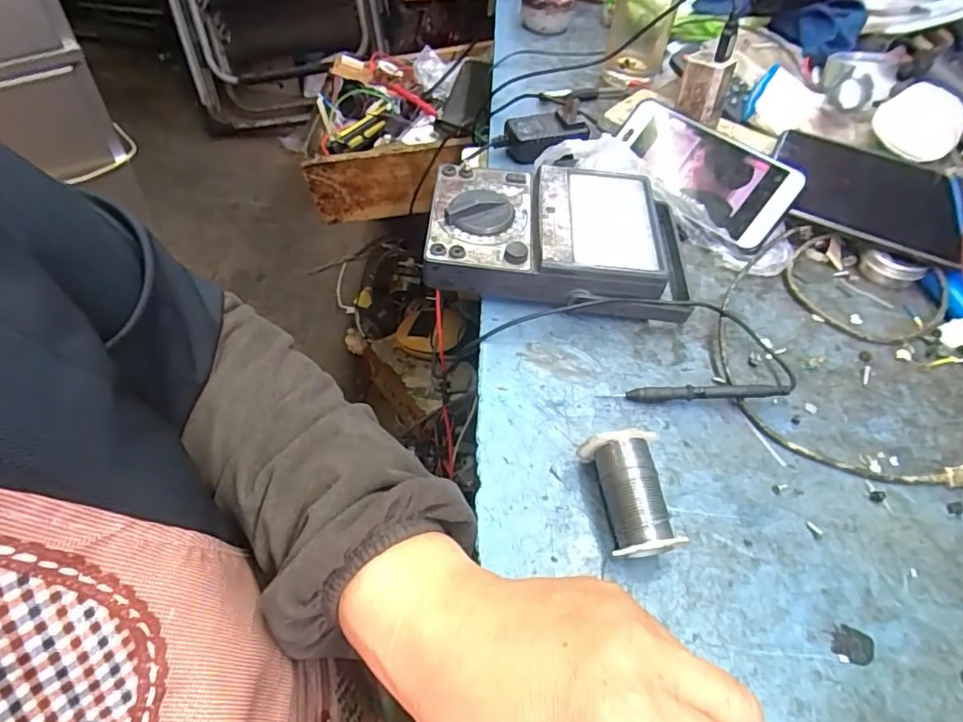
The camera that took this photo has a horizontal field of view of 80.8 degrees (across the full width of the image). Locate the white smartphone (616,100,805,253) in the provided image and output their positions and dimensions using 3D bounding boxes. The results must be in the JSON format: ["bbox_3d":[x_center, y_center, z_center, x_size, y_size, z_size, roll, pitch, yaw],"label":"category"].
[{"bbox_3d":[0.178,-0.157,0.463,0.150,0.009,0.070,40,92,20],"label":"white smartphone"}]

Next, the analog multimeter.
[{"bbox_3d":[0.060,-0.092,0.420,0.194,0.047,0.122,6,52,-1],"label":"analog multimeter"}]

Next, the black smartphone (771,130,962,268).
[{"bbox_3d":[0.301,-0.133,0.444,0.141,0.013,0.079,24,75,12],"label":"black smartphone"}]

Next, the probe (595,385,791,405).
[{"bbox_3d":[0.136,0.021,0.363,0.116,0.018,0.008,2,52,-4],"label":"probe"}]

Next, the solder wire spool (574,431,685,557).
[{"bbox_3d":[0.080,0.072,0.303,0.037,0.039,0.061,-5,53,-9],"label":"solder wire spool"}]

